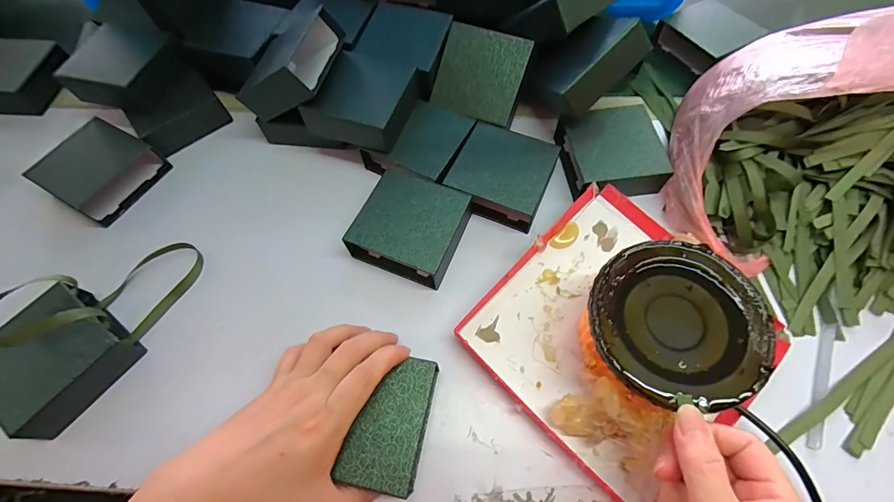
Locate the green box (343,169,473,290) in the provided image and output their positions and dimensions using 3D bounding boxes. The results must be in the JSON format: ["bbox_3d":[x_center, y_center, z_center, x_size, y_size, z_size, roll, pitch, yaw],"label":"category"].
[{"bbox_3d":[-0.034,-0.022,0.376,0.092,0.036,0.090,21,67,12],"label":"green box"}]

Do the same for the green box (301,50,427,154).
[{"bbox_3d":[-0.084,-0.158,0.400,0.087,0.042,0.097,17,66,10],"label":"green box"}]

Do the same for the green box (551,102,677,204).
[{"bbox_3d":[0.170,-0.098,0.407,0.092,0.039,0.098,-5,64,0],"label":"green box"}]

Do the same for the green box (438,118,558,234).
[{"bbox_3d":[0.055,-0.077,0.402,0.095,0.038,0.091,25,68,14],"label":"green box"}]

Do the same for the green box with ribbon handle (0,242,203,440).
[{"bbox_3d":[-0.301,0.054,0.334,0.092,0.064,0.175,32,69,17],"label":"green box with ribbon handle"}]

